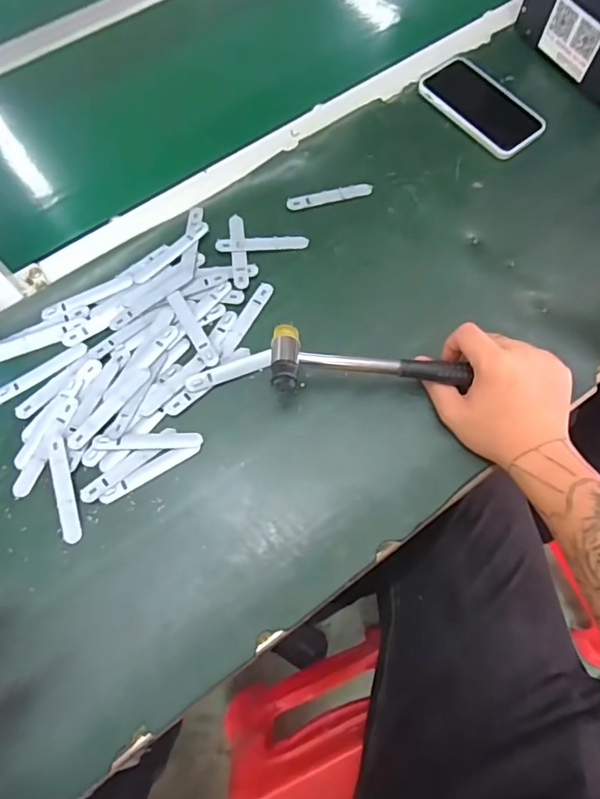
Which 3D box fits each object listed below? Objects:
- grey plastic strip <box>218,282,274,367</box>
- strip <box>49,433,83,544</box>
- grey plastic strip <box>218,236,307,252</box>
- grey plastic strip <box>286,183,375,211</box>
[{"bbox_3d":[-0.054,-0.075,0.509,0.014,0.004,0.096,26,71,11],"label":"grey plastic strip"},{"bbox_3d":[-0.205,0.077,0.451,0.016,0.004,0.094,-15,74,-12],"label":"strip"},{"bbox_3d":[-0.039,-0.162,0.542,0.094,0.004,0.016,-5,72,-7],"label":"grey plastic strip"},{"bbox_3d":[0.033,-0.221,0.566,0.094,0.005,0.016,-15,69,-5],"label":"grey plastic strip"}]

